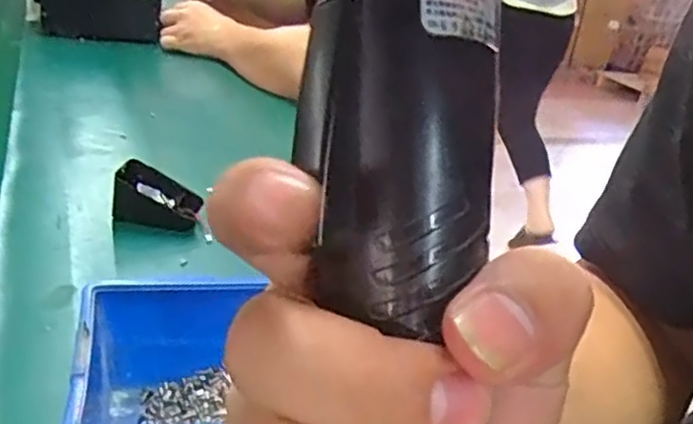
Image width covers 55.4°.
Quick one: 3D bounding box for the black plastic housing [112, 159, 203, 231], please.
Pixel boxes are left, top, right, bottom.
[{"bbox_3d":[-0.151,-0.012,0.523,0.067,0.042,0.044,7,25,-2],"label":"black plastic housing"}]

